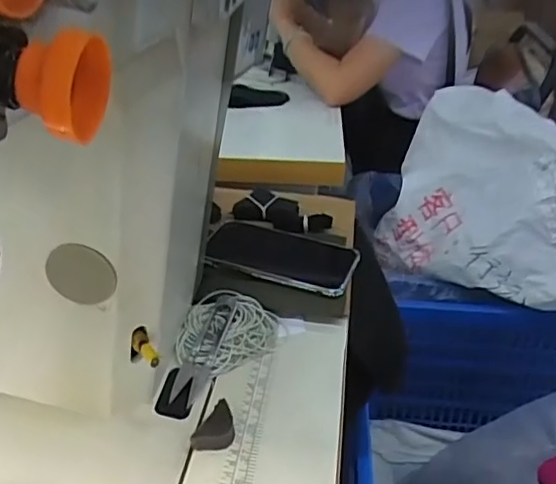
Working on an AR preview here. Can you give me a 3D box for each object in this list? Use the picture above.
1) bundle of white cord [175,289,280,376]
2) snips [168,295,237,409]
[{"bbox_3d":[-0.049,0.082,0.539,0.086,0.023,0.087,2,32,-1],"label":"bundle of white cord"},{"bbox_3d":[-0.063,0.094,0.522,0.027,0.007,0.122,11,43,14],"label":"snips"}]

